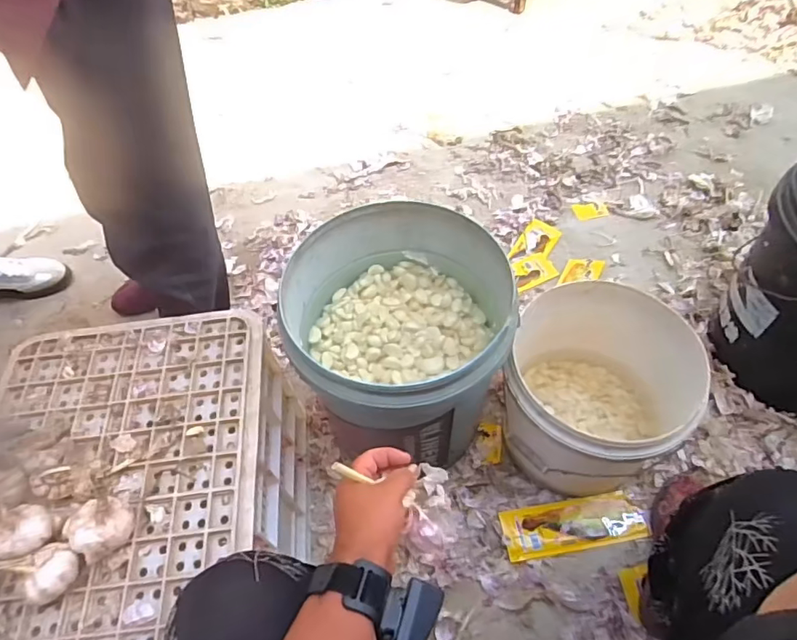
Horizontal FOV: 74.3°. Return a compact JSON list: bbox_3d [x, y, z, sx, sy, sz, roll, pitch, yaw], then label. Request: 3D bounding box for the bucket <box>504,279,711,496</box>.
[{"bbox_3d":[0.278,0.124,0.788,0.251,0.257,0.241,-2,55,3],"label":"bucket"}]

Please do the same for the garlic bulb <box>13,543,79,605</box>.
[{"bbox_3d":[-0.342,0.252,0.522,0.038,0.052,0.050,21,59,18],"label":"garlic bulb"}]

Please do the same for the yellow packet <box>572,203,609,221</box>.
[{"bbox_3d":[0.459,-0.261,1.253,0.078,0.007,0.050,-8,51,-4],"label":"yellow packet"}]

